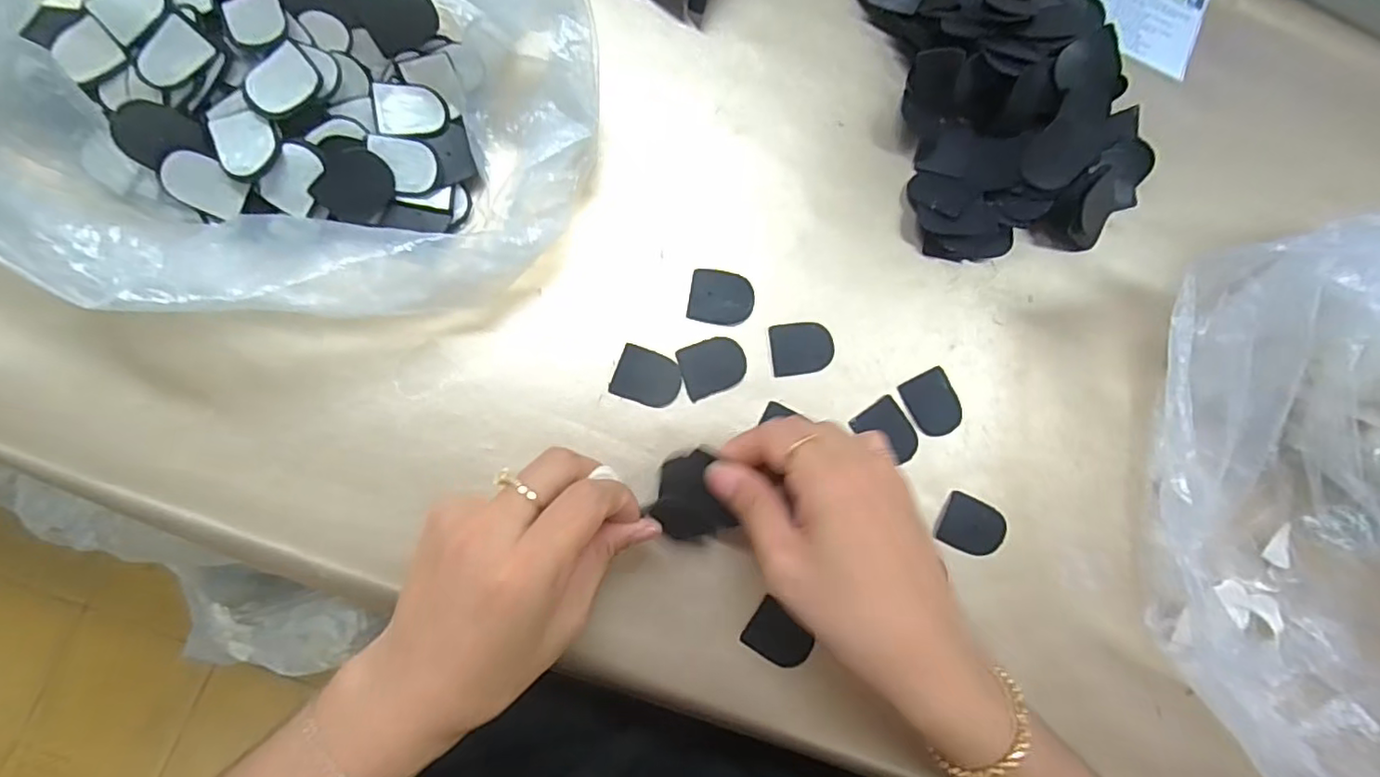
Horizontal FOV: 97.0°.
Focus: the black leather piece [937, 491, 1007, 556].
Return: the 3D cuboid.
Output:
[{"bbox_3d":[0.151,0.073,0.325,0.034,0.004,0.027,24,90,5],"label":"black leather piece"}]

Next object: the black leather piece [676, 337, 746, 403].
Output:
[{"bbox_3d":[0.013,-0.012,0.318,0.034,0.004,0.027,-21,86,-8],"label":"black leather piece"}]

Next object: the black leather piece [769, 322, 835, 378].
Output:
[{"bbox_3d":[0.060,-0.022,0.324,0.033,0.004,0.027,-6,84,-7],"label":"black leather piece"}]

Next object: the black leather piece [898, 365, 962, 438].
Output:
[{"bbox_3d":[0.132,0.008,0.330,0.027,0.004,0.033,-27,87,-8],"label":"black leather piece"}]

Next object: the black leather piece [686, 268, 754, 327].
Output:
[{"bbox_3d":[0.017,-0.048,0.322,0.033,0.004,0.028,9,83,-5],"label":"black leather piece"}]

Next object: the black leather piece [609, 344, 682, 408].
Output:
[{"bbox_3d":[-0.021,-0.005,0.314,0.033,0.004,0.027,18,82,-4],"label":"black leather piece"}]

